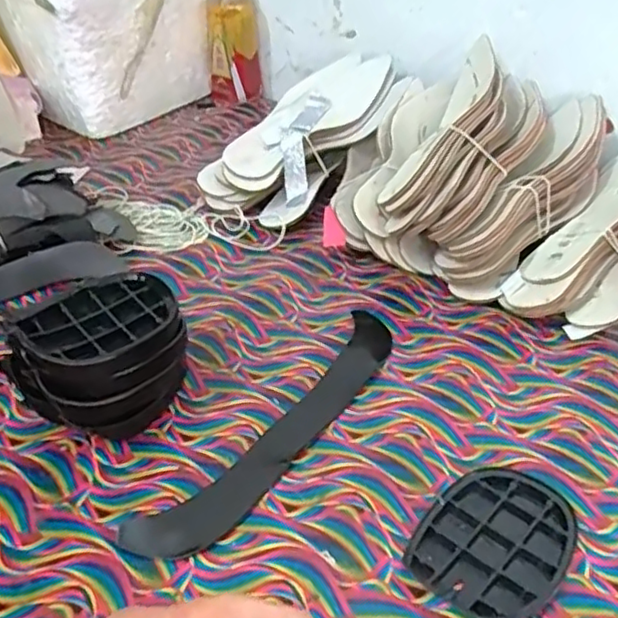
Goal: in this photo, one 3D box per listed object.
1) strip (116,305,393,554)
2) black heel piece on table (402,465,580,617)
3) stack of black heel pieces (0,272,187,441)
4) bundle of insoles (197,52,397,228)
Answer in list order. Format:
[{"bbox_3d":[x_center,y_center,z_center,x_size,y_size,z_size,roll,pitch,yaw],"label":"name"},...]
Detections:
[{"bbox_3d":[-0.017,0.086,0.501,0.053,0.009,0.289,26,46,27],"label":"strip"},{"bbox_3d":[0.122,0.150,0.418,0.084,0.018,0.105,30,47,30],"label":"black heel piece on table"},{"bbox_3d":[-0.153,0.039,0.482,0.124,0.099,0.091,-27,47,-30],"label":"stack of black heel pieces"},{"bbox_3d":[0.000,-0.214,0.769,0.132,0.064,0.296,27,62,28],"label":"bundle of insoles"}]

